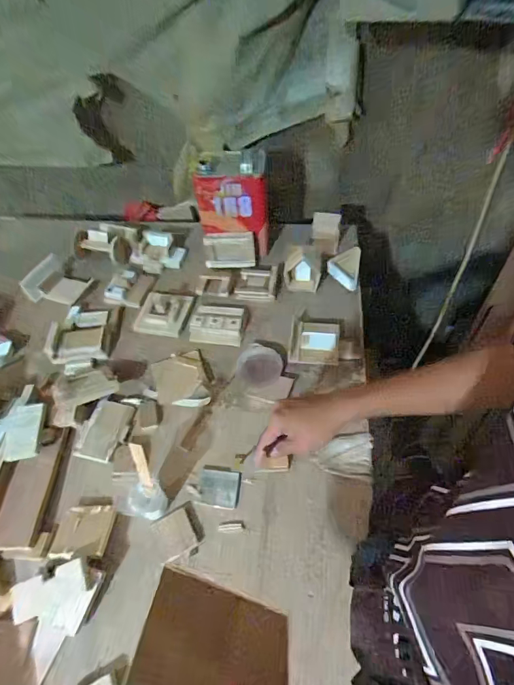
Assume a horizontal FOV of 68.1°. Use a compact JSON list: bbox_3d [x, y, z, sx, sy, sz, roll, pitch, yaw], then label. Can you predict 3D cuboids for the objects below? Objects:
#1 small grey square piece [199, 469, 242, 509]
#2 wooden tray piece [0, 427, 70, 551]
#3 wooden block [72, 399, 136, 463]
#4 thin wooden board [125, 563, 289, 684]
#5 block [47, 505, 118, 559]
[{"bbox_3d":[-0.065,0.252,0.659,0.070,0.006,0.061,6,55,6],"label":"small grey square piece"},{"bbox_3d":[-0.410,0.246,0.657,0.102,0.018,0.198,12,60,-14],"label":"wooden tray piece"},{"bbox_3d":[-0.303,0.172,0.753,0.079,0.016,0.121,13,56,11],"label":"wooden block"},{"bbox_3d":[-0.040,0.304,0.374,0.150,0.012,0.129,22,24,-5],"label":"thin wooden board"},{"bbox_3d":[-0.277,0.301,0.610,0.087,0.012,0.087,-3,33,1],"label":"block"}]

